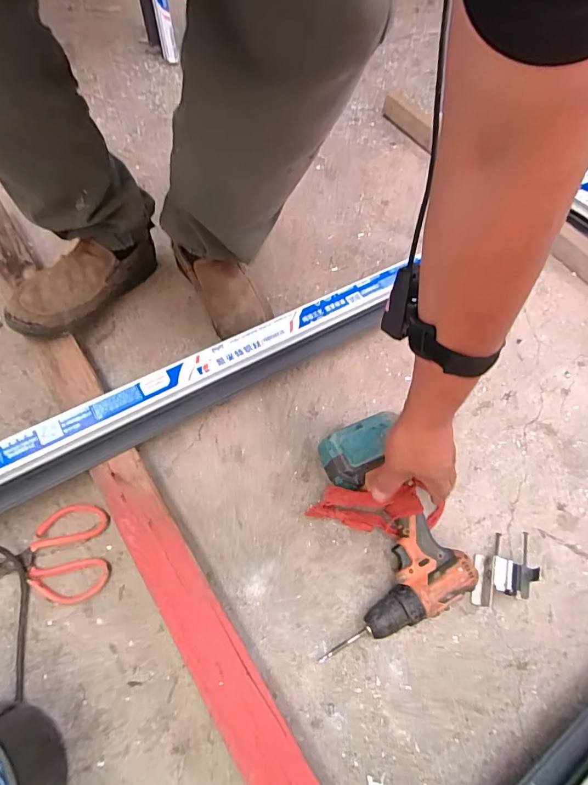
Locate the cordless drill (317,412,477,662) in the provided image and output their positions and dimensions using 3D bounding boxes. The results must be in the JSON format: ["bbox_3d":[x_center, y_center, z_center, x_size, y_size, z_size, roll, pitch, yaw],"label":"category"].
[{"bbox_3d":[0.110,0.162,0.536,0.183,0.070,0.251,-17,80,-9],"label":"cordless drill"}]

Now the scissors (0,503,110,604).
[{"bbox_3d":[-0.336,0.217,0.539,0.176,0.012,0.119,-9,69,-6],"label":"scissors"}]

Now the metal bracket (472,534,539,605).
[{"bbox_3d":[0.292,0.228,0.551,0.055,0.027,0.080,10,69,1],"label":"metal bracket"}]

